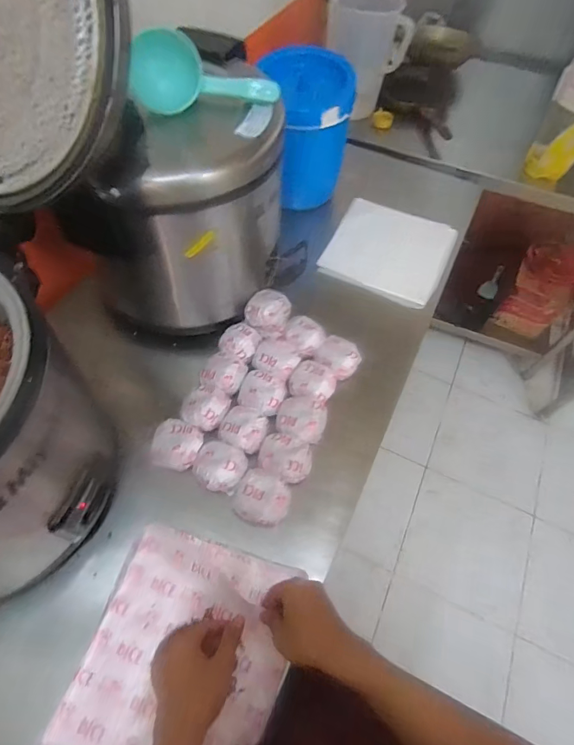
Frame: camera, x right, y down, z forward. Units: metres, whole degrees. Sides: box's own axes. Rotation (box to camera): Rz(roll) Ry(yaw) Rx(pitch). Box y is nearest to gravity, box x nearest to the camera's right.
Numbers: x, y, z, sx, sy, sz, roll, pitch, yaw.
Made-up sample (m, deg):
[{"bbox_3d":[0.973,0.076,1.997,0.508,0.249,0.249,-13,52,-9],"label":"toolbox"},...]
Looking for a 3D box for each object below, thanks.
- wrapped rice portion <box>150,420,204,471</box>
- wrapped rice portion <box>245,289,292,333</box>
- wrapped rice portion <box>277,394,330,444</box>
[{"bbox_3d":[-0.179,0.114,0.678,0.077,0.027,0.074,20,59,8],"label":"wrapped rice portion"},{"bbox_3d":[-0.037,-0.112,0.782,0.071,0.055,0.070,2,58,-3],"label":"wrapped rice portion"},{"bbox_3d":[0.026,0.071,0.704,0.082,0.037,0.080,2,58,-3],"label":"wrapped rice portion"}]

